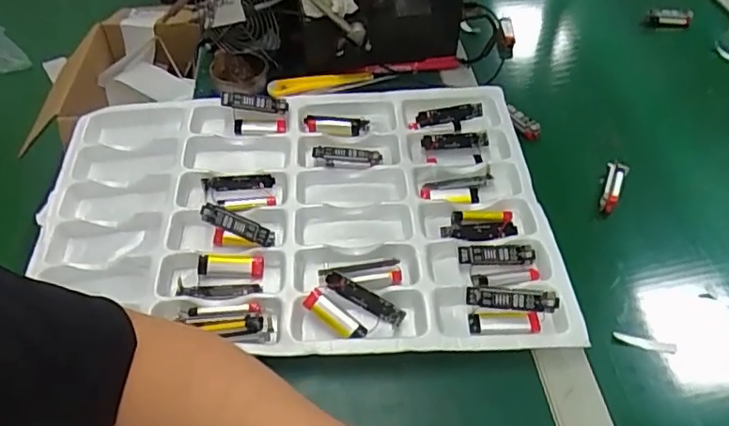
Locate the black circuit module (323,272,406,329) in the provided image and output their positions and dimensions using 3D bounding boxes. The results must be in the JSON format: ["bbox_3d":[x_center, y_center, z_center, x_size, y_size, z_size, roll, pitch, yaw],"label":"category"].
[{"bbox_3d":[0.000,0.069,0.466,0.068,0.012,0.010,30,53,7],"label":"black circuit module"}]

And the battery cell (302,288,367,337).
[{"bbox_3d":[-0.023,0.079,0.452,0.053,0.016,0.014,30,54,24],"label":"battery cell"}]

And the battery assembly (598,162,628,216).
[{"bbox_3d":[0.244,-0.025,0.572,0.019,0.017,0.061,20,51,17],"label":"battery assembly"}]

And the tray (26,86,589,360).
[{"bbox_3d":[-0.066,-0.007,0.544,0.462,0.035,0.318,0,48,0],"label":"tray"}]

